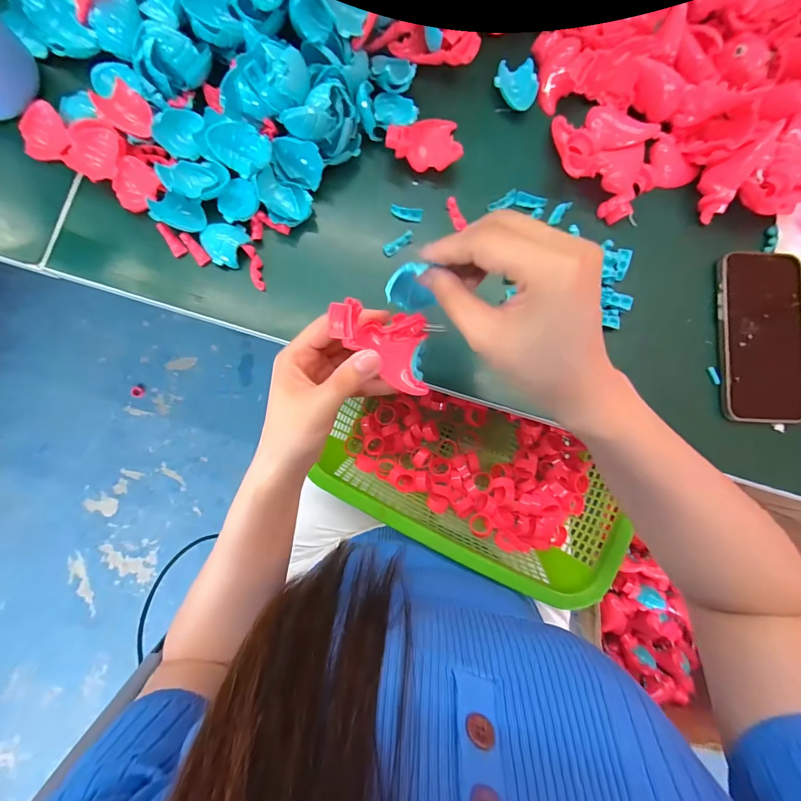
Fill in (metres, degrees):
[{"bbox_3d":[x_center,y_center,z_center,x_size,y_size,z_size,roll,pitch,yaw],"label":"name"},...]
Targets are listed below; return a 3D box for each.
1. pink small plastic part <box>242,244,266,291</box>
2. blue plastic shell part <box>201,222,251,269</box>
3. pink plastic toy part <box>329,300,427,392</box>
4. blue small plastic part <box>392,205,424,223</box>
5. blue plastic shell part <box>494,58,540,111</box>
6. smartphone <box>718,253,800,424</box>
[{"bbox_3d":[-0.127,-0.117,0.327,0.011,0.007,0.039,-13,98,-5],"label":"pink small plastic part"},{"bbox_3d":[-0.154,-0.135,0.322,0.040,0.009,0.035,0,85,-4],"label":"blue plastic shell part"},{"bbox_3d":[-0.013,-0.034,0.251,0.063,0.032,0.057,3,85,-3],"label":"pink plastic toy part"},{"bbox_3d":[0.005,-0.172,0.342,0.029,0.007,0.013,12,84,-2],"label":"blue small plastic part"},{"bbox_3d":[0.111,-0.298,0.351,0.037,0.010,0.044,-9,86,-4],"label":"blue plastic shell part"},{"bbox_3d":[0.339,-0.058,0.344,0.080,0.012,0.155,2,85,-3],"label":"smartphone"}]

